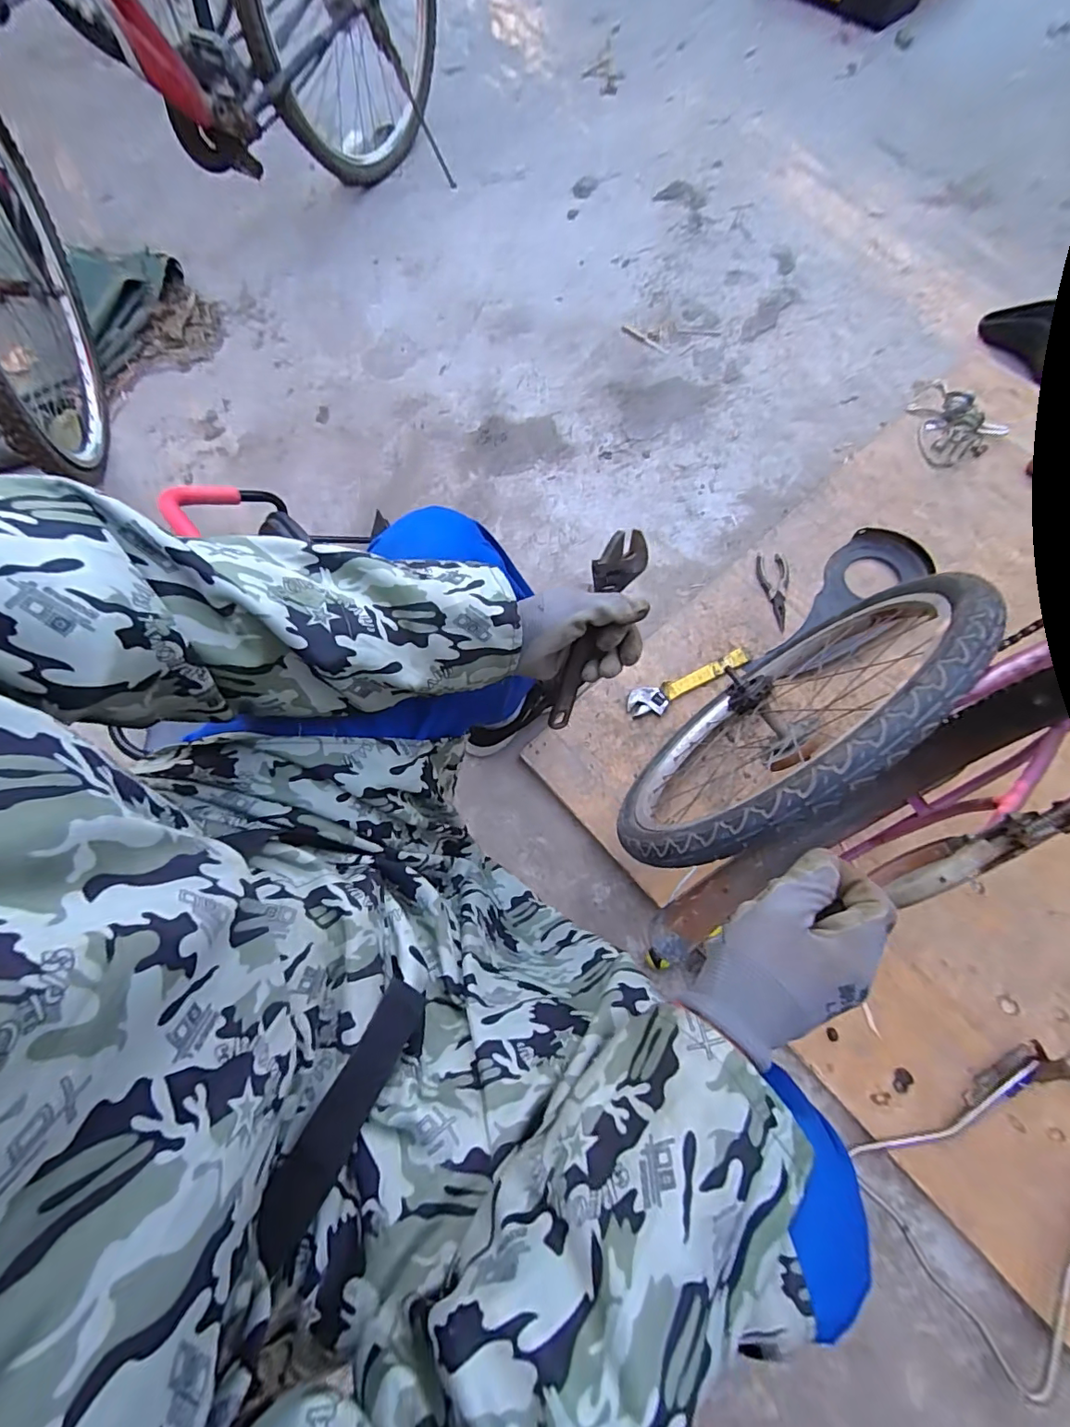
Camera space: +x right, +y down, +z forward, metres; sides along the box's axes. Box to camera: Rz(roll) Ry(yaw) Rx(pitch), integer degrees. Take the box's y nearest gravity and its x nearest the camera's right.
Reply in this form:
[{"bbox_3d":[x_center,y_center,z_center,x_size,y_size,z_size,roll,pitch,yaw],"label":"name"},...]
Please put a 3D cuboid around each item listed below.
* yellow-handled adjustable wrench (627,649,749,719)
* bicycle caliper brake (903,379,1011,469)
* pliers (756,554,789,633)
[{"bbox_3d":[0.269,-0.050,0.902,0.229,0.015,0.053,-22,72,-5],"label":"yellow-handled adjustable wrench"},{"bbox_3d":[0.818,-0.586,1.037,0.179,0.033,0.196,-1,72,2],"label":"bicycle caliper brake"},{"bbox_3d":[0.444,-0.223,0.949,0.056,0.007,0.149,-5,72,1],"label":"pliers"}]

